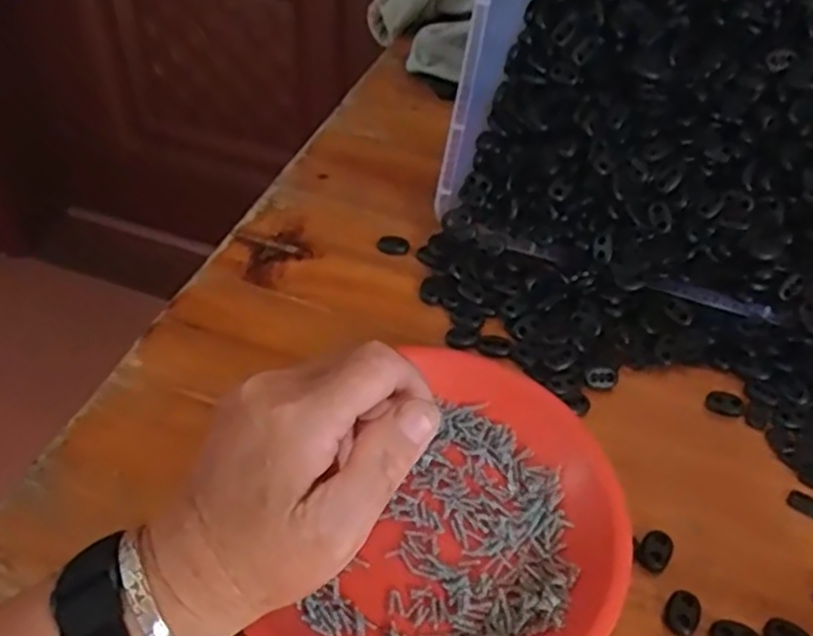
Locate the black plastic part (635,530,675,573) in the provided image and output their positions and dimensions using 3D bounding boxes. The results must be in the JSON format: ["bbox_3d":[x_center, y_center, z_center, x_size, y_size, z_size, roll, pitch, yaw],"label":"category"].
[{"bbox_3d":[0.126,0.119,0.377,0.016,0.009,0.020,29,51,21],"label":"black plastic part"}]

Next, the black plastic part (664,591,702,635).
[{"bbox_3d":[0.132,0.142,0.356,0.016,0.008,0.019,31,52,22],"label":"black plastic part"}]

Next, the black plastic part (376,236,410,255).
[{"bbox_3d":[-0.009,-0.052,0.526,0.023,0.010,0.011,5,47,-1],"label":"black plastic part"}]

